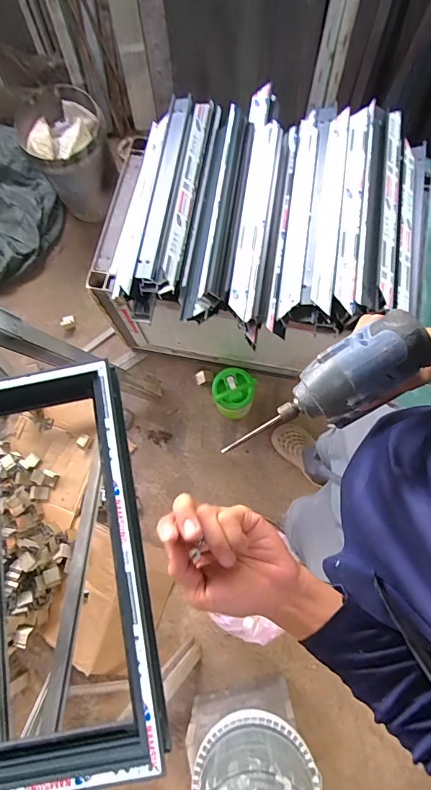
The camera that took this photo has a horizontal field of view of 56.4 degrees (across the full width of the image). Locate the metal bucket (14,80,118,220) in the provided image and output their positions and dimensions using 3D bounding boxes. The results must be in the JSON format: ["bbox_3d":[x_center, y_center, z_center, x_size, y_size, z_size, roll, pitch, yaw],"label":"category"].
[{"bbox_3d":[-0.509,-0.867,1.498,0.285,0.375,0.286,-29,78,-2],"label":"metal bucket"}]

